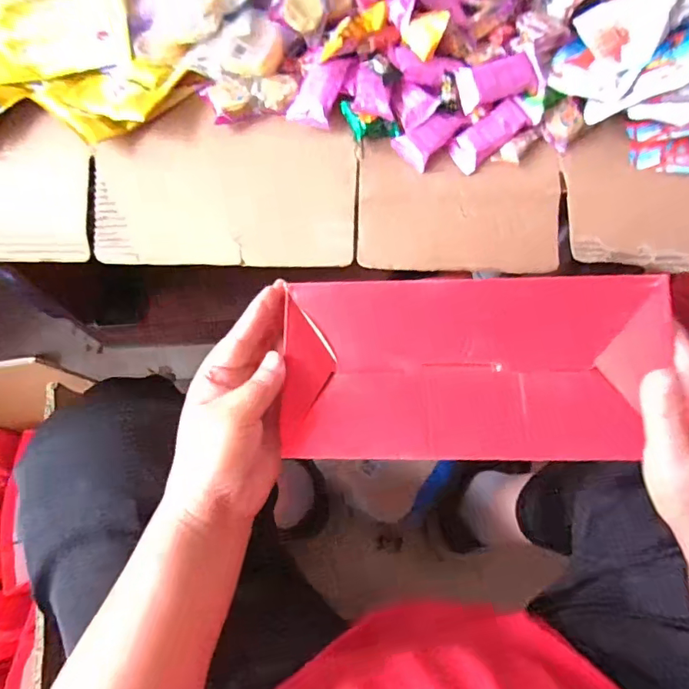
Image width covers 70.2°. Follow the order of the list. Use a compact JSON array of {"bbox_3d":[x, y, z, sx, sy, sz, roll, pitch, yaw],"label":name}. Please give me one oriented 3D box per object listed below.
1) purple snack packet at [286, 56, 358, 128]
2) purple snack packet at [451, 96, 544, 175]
[{"bbox_3d":[-0.023,-0.276,0.527,0.047,0.013,0.089,29,86,12],"label":"purple snack packet"},{"bbox_3d":[0.163,-0.232,0.532,0.103,0.017,0.038,-36,71,3],"label":"purple snack packet"}]

